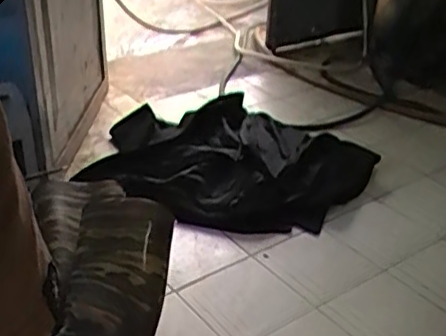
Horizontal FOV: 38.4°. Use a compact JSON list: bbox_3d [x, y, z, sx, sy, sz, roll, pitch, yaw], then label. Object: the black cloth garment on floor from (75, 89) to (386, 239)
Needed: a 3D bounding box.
[{"bbox_3d":[-0.002,-0.025,1.680,0.672,0.088,0.595,23,37,32],"label":"black cloth garment on floor"}]

